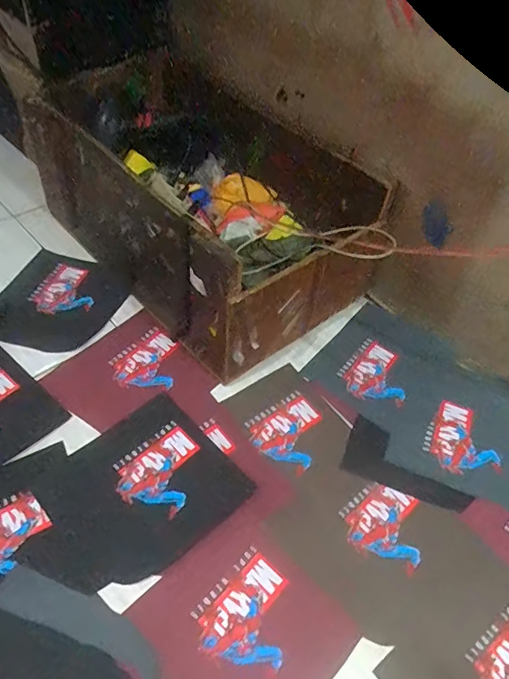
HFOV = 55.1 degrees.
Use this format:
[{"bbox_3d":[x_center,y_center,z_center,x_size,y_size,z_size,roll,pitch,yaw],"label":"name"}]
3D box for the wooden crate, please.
[{"bbox_3d":[-0.105,-0.251,0.855,0.329,0.245,0.597,-31,59,-28],"label":"wooden crate"}]

